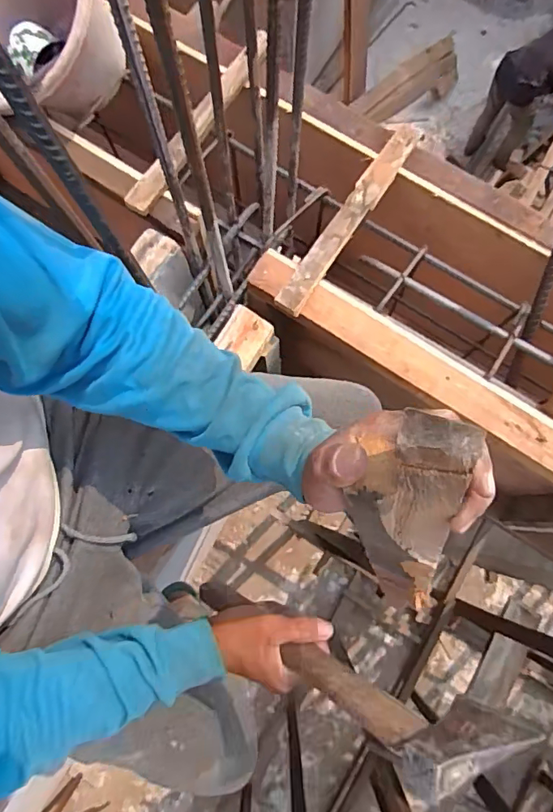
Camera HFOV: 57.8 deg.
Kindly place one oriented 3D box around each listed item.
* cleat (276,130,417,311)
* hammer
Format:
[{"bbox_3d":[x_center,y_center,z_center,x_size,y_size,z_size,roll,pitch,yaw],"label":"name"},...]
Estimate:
[{"bbox_3d":[0.101,-0.261,0.692,0.038,0.015,0.318,33,81,6],"label":"cleat"},{"bbox_3d":[0.034,0.219,0.436,0.100,0.339,0.037,24,77,-36],"label":"hammer"}]

